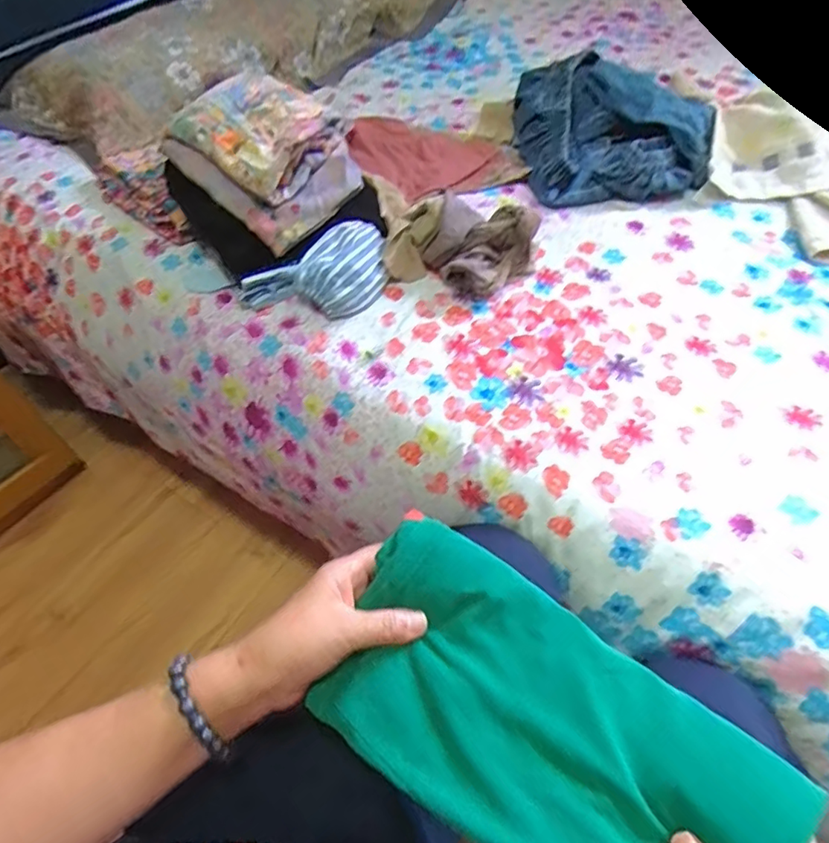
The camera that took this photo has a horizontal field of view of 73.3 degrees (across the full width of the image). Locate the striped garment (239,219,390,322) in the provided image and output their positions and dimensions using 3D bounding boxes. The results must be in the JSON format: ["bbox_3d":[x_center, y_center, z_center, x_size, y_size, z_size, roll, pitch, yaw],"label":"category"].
[{"bbox_3d":[-0.116,-0.175,0.680,0.179,0.059,0.108,-27,56,-14],"label":"striped garment"}]

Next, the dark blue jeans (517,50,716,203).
[{"bbox_3d":[0.274,-0.425,0.797,0.235,0.089,0.298,-5,53,1],"label":"dark blue jeans"}]

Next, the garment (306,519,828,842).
[{"bbox_3d":[0.070,0.175,0.326,0.253,0.038,0.142,28,59,23],"label":"garment"}]

